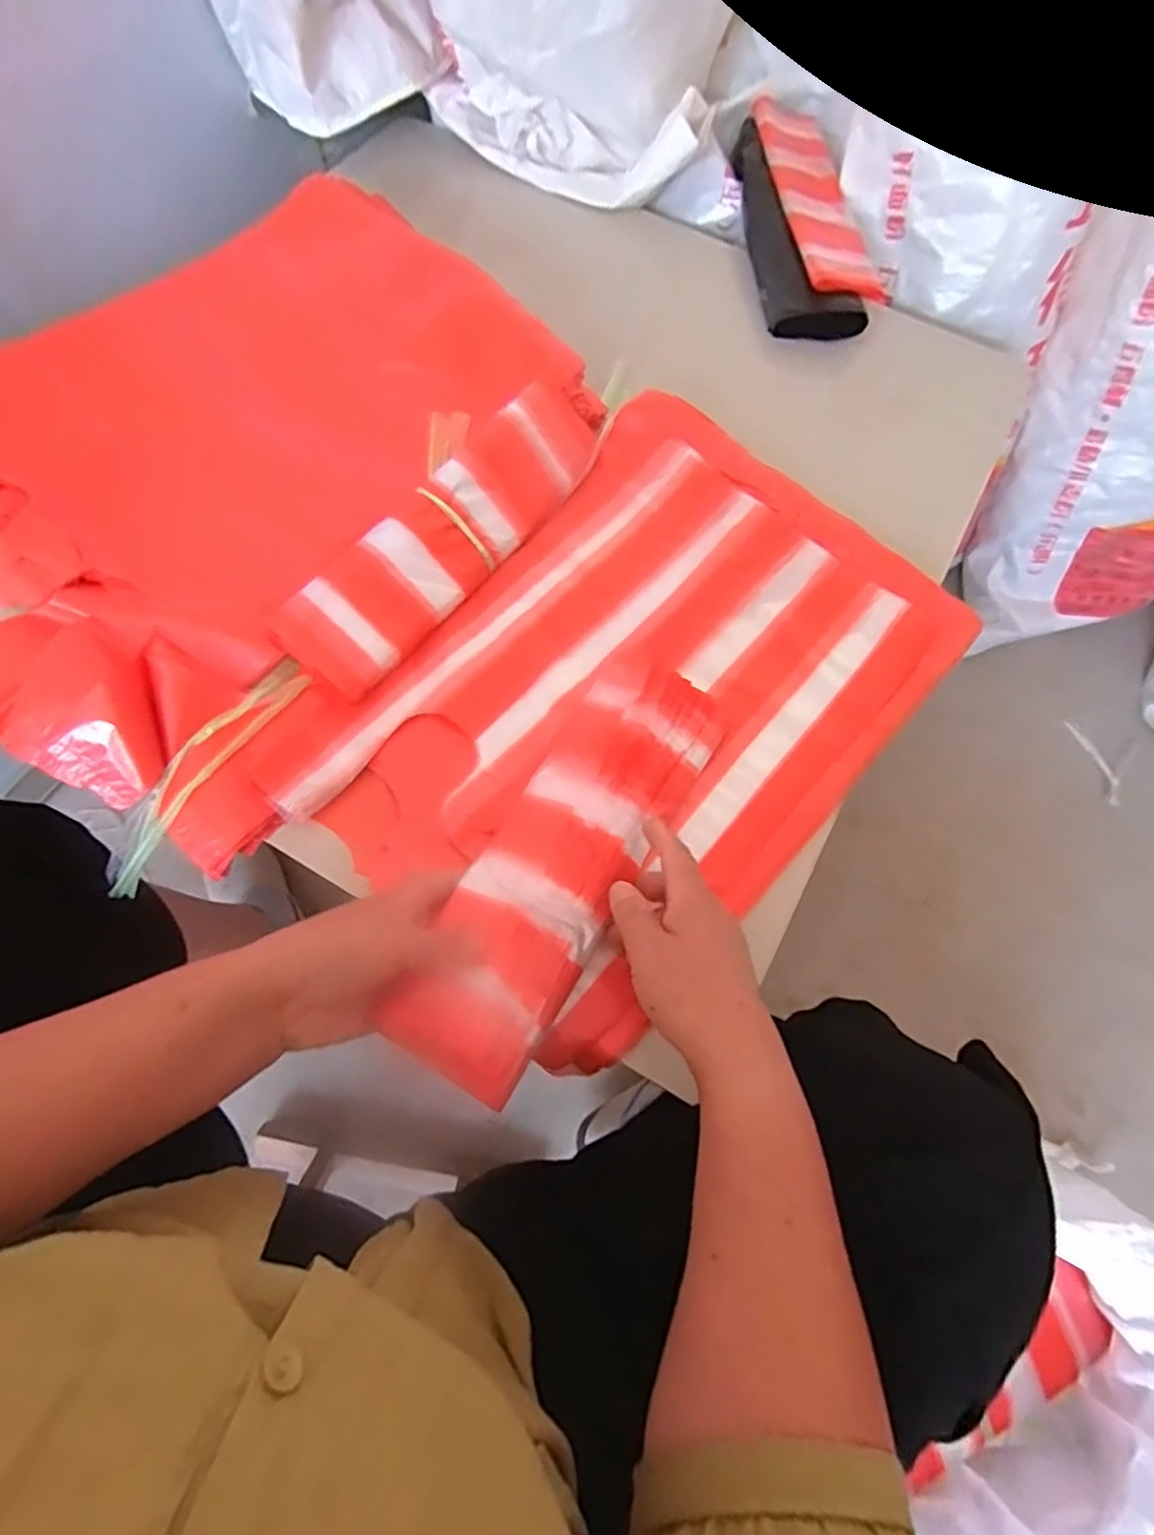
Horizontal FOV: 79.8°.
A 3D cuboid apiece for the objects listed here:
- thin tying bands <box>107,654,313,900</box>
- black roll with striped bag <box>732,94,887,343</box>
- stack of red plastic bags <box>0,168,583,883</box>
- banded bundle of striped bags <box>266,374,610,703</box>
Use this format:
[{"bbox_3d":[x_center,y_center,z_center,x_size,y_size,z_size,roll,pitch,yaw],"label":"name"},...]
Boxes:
[{"bbox_3d":[-0.271,0.005,0.508,0.034,0.053,0.201,35,70,12],"label":"thin tying bands"},{"bbox_3d":[0.233,-0.585,0.741,0.115,0.065,0.313,-7,67,-5],"label":"black roll with striped bag"},{"bbox_3d":[-0.268,-0.241,0.553,0.473,0.072,0.535,43,72,15],"label":"stack of red plastic bags"},{"bbox_3d":[-0.093,-0.200,0.552,0.090,0.050,0.340,34,70,12],"label":"banded bundle of striped bags"}]

